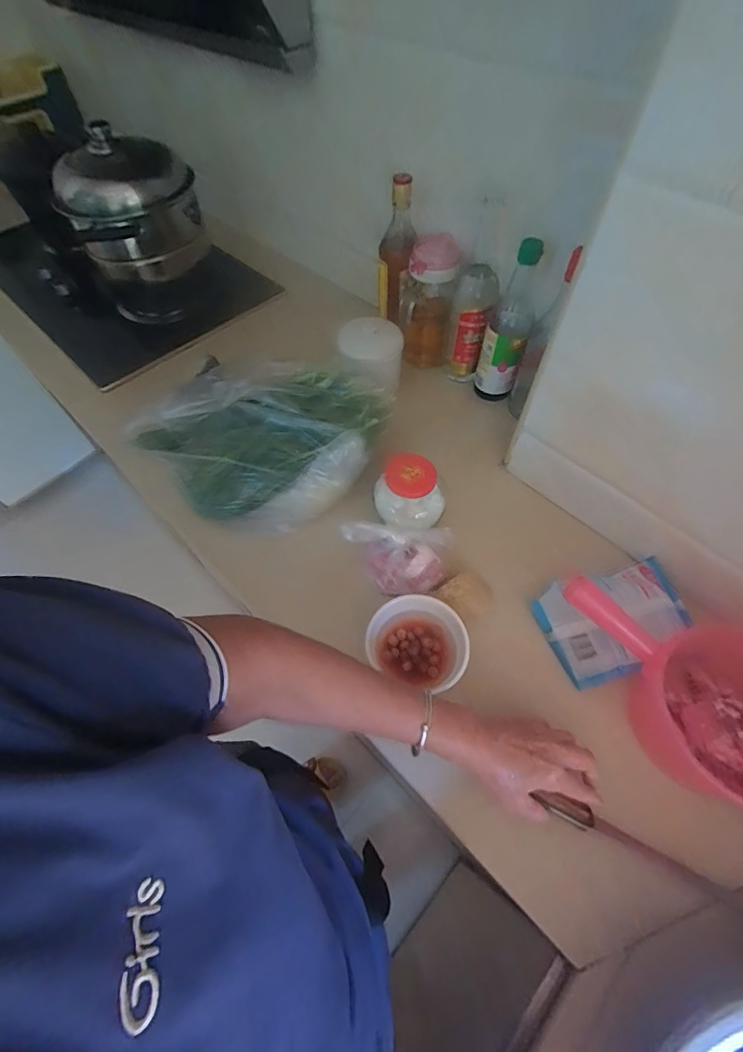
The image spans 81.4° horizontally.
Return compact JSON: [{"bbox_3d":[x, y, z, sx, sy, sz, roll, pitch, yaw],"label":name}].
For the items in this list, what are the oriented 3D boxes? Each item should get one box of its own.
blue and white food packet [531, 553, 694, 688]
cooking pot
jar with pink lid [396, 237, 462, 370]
[{"bbox_3d":[0.306,0.115,0.533,0.177,0.032,0.119,-15,60,-8],"label":"blue and white food packet"},{"bbox_3d":[-0.429,-0.565,0.781,0.207,0.186,0.209,-1,59,1],"label":"cooking pot"},{"bbox_3d":[0.092,-0.371,0.747,0.094,0.198,0.089,7,59,5],"label":"jar with pink lid"}]

